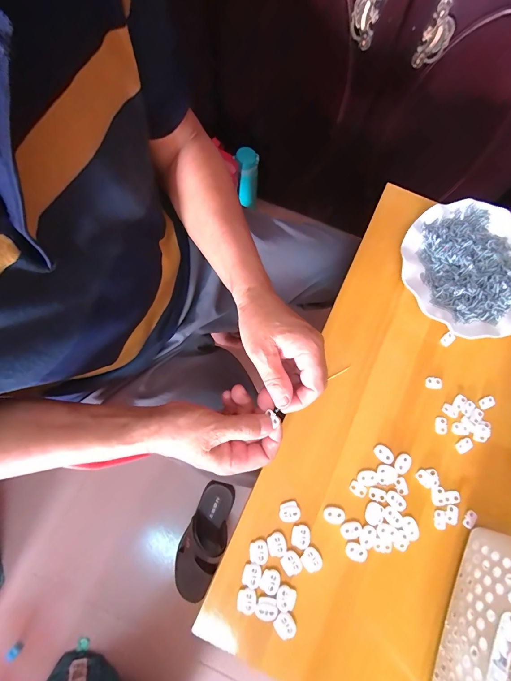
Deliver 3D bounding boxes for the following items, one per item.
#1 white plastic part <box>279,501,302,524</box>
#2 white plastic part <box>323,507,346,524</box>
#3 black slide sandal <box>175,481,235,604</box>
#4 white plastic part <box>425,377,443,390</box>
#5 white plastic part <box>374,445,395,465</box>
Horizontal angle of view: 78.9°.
[{"bbox_3d":[0.037,0.187,0.337,0.022,0.004,0.020,-16,77,-6],"label":"white plastic part"},{"bbox_3d":[0.086,0.191,0.337,0.024,0.004,0.016,5,76,-1],"label":"white plastic part"},{"bbox_3d":[-0.121,0.470,0.740,0.097,0.069,0.242,18,64,3],"label":"black slide sandal"},{"bbox_3d":[0.220,0.053,0.381,0.021,0.004,0.014,3,76,-1],"label":"white plastic part"},{"bbox_3d":[0.148,0.131,0.356,0.016,0.004,0.023,-43,81,-11],"label":"white plastic part"}]

